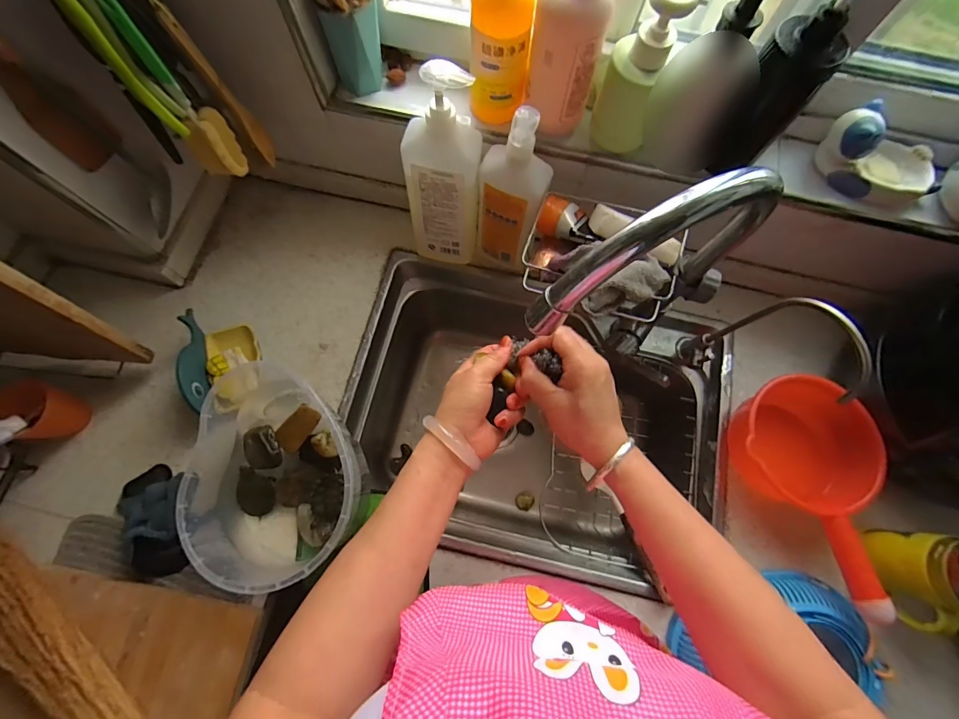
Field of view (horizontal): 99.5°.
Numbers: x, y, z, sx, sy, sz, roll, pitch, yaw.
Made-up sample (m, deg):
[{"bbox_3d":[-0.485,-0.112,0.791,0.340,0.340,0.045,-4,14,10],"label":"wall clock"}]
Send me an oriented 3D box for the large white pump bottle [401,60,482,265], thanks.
[{"bbox_3d":[-0.049,-0.230,0.548,0.094,0.288,0.074,5,74,-1],"label":"large white pump bottle"}]

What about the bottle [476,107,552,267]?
[{"bbox_3d":[0.041,-0.210,0.549,0.088,0.257,0.054,22,75,4],"label":"bottle"}]

